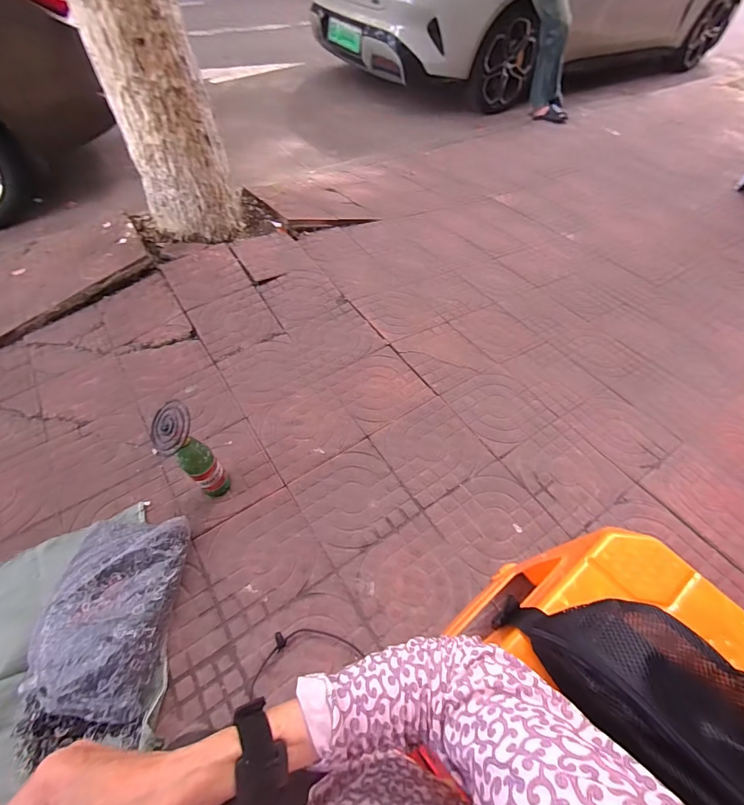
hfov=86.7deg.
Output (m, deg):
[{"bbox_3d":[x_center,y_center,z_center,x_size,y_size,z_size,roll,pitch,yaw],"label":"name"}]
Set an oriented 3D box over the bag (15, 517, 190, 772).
[{"bbox_3d":[-0.512,0.424,0.762,0.219,0.077,0.399,-1,53,-3],"label":"bag"}]

